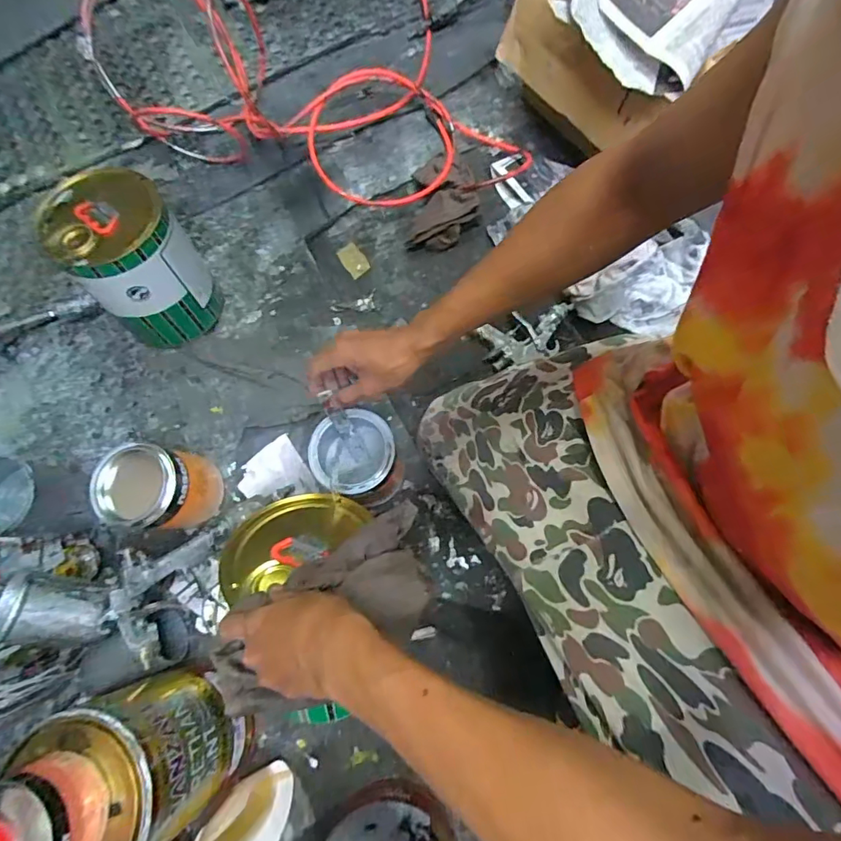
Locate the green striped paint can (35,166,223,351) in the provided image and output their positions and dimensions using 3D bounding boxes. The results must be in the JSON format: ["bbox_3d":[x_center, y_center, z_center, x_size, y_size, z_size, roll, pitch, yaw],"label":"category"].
[{"bbox_3d":[-0.420,-0.229,0.729,0.150,0.208,0.156,-1,75,3],"label":"green striped paint can"}]

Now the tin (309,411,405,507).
[{"bbox_3d":[-0.084,0.059,0.670,0.108,0.131,0.102,-1,75,3],"label":"tin"}]

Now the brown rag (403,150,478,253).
[{"bbox_3d":[0.042,-0.381,0.813,0.115,0.051,0.181,4,75,4],"label":"brown rag"}]

